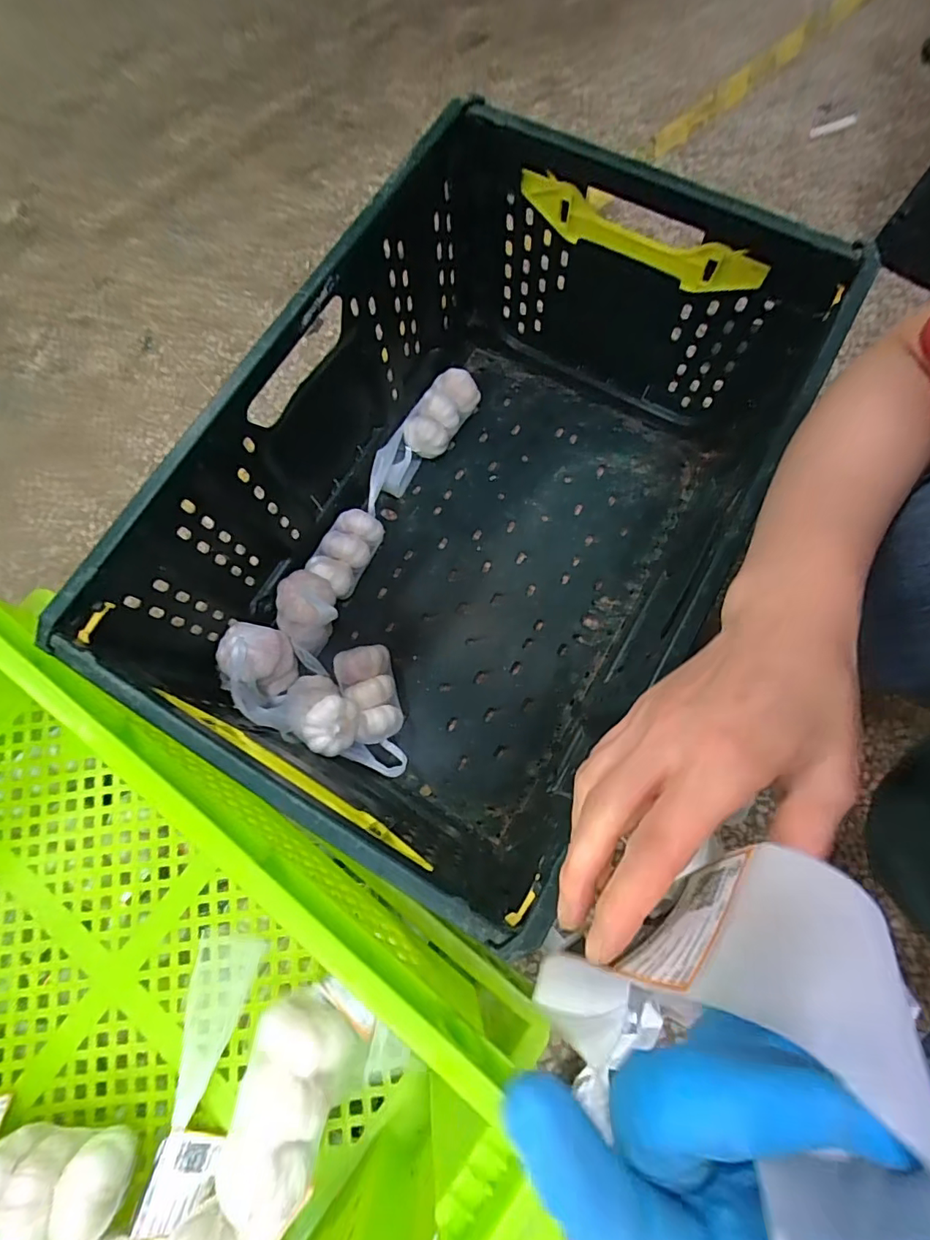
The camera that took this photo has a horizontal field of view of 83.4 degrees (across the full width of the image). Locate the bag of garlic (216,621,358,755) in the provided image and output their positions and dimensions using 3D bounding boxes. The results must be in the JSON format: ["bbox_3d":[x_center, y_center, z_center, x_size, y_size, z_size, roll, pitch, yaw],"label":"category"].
[{"bbox_3d":[-0.189,0.080,0.563,0.170,0.095,0.083,42,80,10],"label":"bag of garlic"}]

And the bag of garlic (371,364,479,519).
[{"bbox_3d":[-0.055,-0.231,0.676,0.058,0.074,0.188,37,80,10],"label":"bag of garlic"}]

